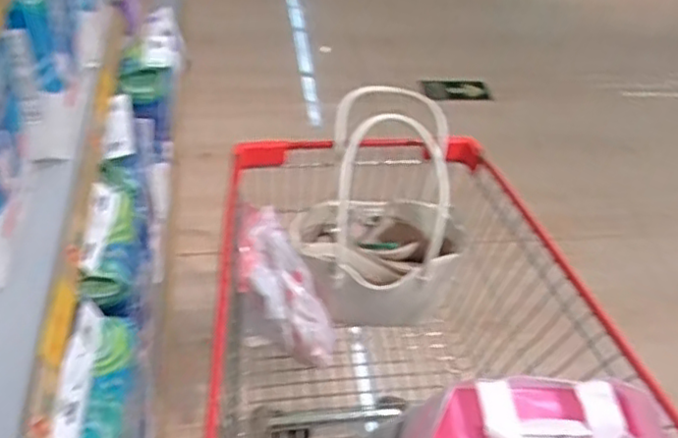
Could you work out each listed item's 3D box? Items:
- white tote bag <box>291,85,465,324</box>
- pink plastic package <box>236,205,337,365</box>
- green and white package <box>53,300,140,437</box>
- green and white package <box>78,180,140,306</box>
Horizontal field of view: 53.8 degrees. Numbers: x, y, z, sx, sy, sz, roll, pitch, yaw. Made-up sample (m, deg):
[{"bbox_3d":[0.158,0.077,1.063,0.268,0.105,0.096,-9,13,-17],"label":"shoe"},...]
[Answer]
[{"bbox_3d":[0.073,-0.025,1.062,0.252,0.271,0.242,12,44,9],"label":"white tote bag"},{"bbox_3d":[-0.088,0.111,1.067,0.120,0.086,0.280,-30,97,-30],"label":"pink plastic package"},{"bbox_3d":[-0.393,0.272,1.112,0.084,0.128,0.272,-4,44,-8],"label":"green and white package"},{"bbox_3d":[-0.418,0.038,1.256,0.087,0.101,0.243,-2,43,-5],"label":"green and white package"}]

